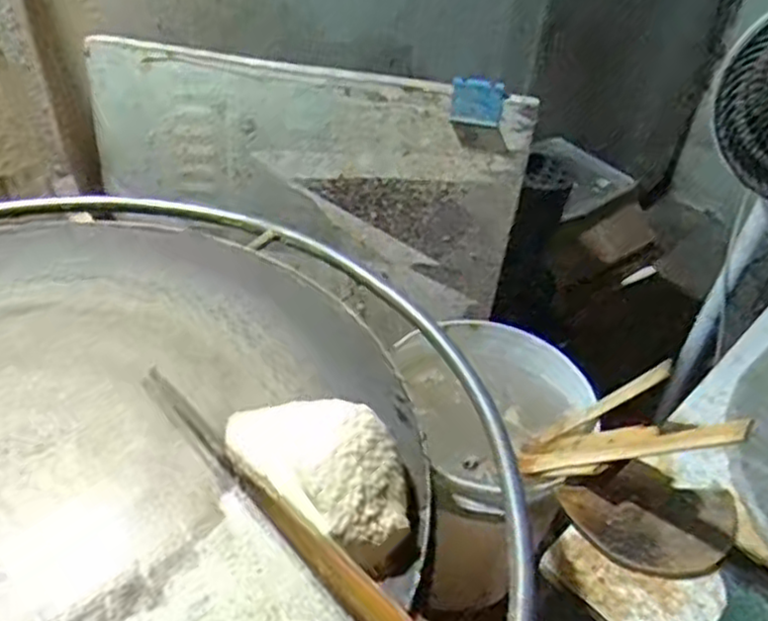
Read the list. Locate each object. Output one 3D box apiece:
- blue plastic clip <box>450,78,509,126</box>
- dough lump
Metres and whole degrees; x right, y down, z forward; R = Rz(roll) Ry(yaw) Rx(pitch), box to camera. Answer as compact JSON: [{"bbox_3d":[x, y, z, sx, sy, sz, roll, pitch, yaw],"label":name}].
[{"bbox_3d":[0.125,-0.280,0.993,0.068,0.049,0.035,7,42,2],"label":"blue plastic clip"},{"bbox_3d":[-0.051,0.117,0.593,0.161,0.066,0.089,35,49,29],"label":"dough lump"}]

